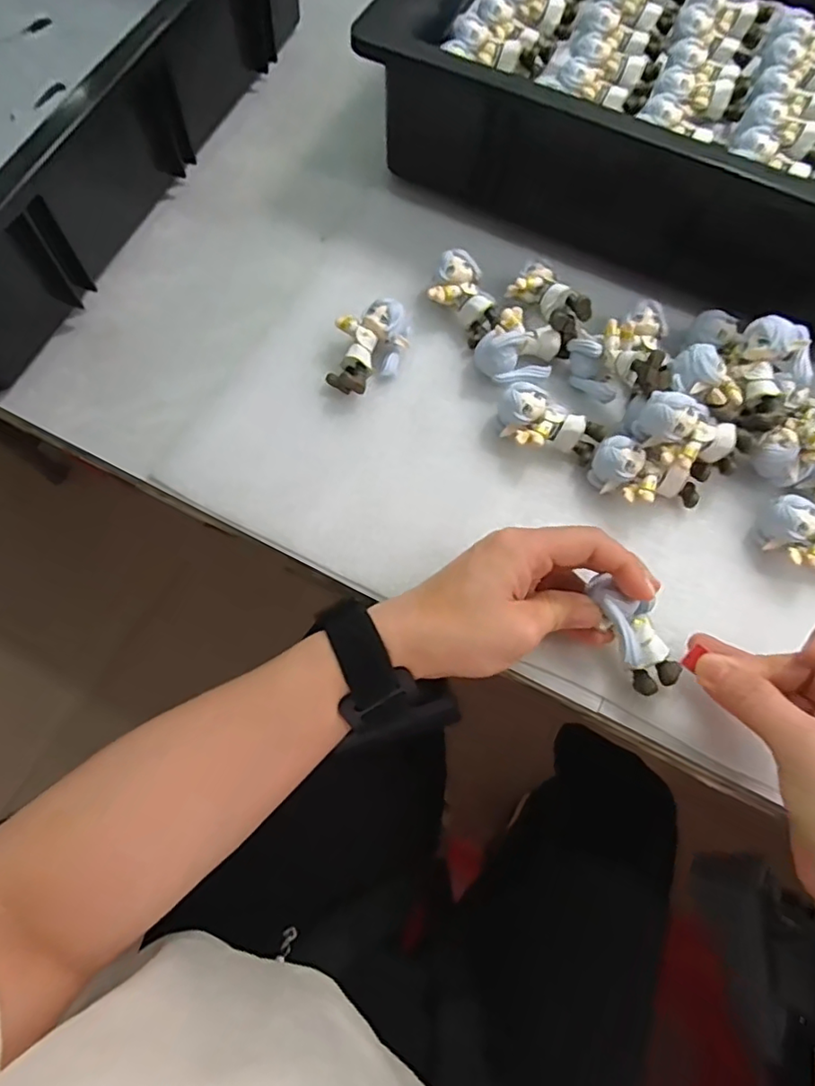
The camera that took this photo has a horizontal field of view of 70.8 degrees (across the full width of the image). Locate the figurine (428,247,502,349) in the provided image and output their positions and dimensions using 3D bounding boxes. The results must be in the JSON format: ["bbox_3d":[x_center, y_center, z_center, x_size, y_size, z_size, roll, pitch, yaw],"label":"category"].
[{"bbox_3d":[0.038,-0.157,0.369,0.050,0.028,0.039,38,73,11],"label":"figurine"}]

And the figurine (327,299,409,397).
[{"bbox_3d":[-0.025,-0.118,0.351,0.039,0.031,0.057,21,70,5],"label":"figurine"}]

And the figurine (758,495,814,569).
[{"bbox_3d":[0.226,0.002,0.315,0.062,0.027,0.030,24,71,6],"label":"figurine"}]

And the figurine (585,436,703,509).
[{"bbox_3d":[0.135,-0.035,0.327,0.062,0.029,0.026,21,70,5],"label":"figurine"}]

